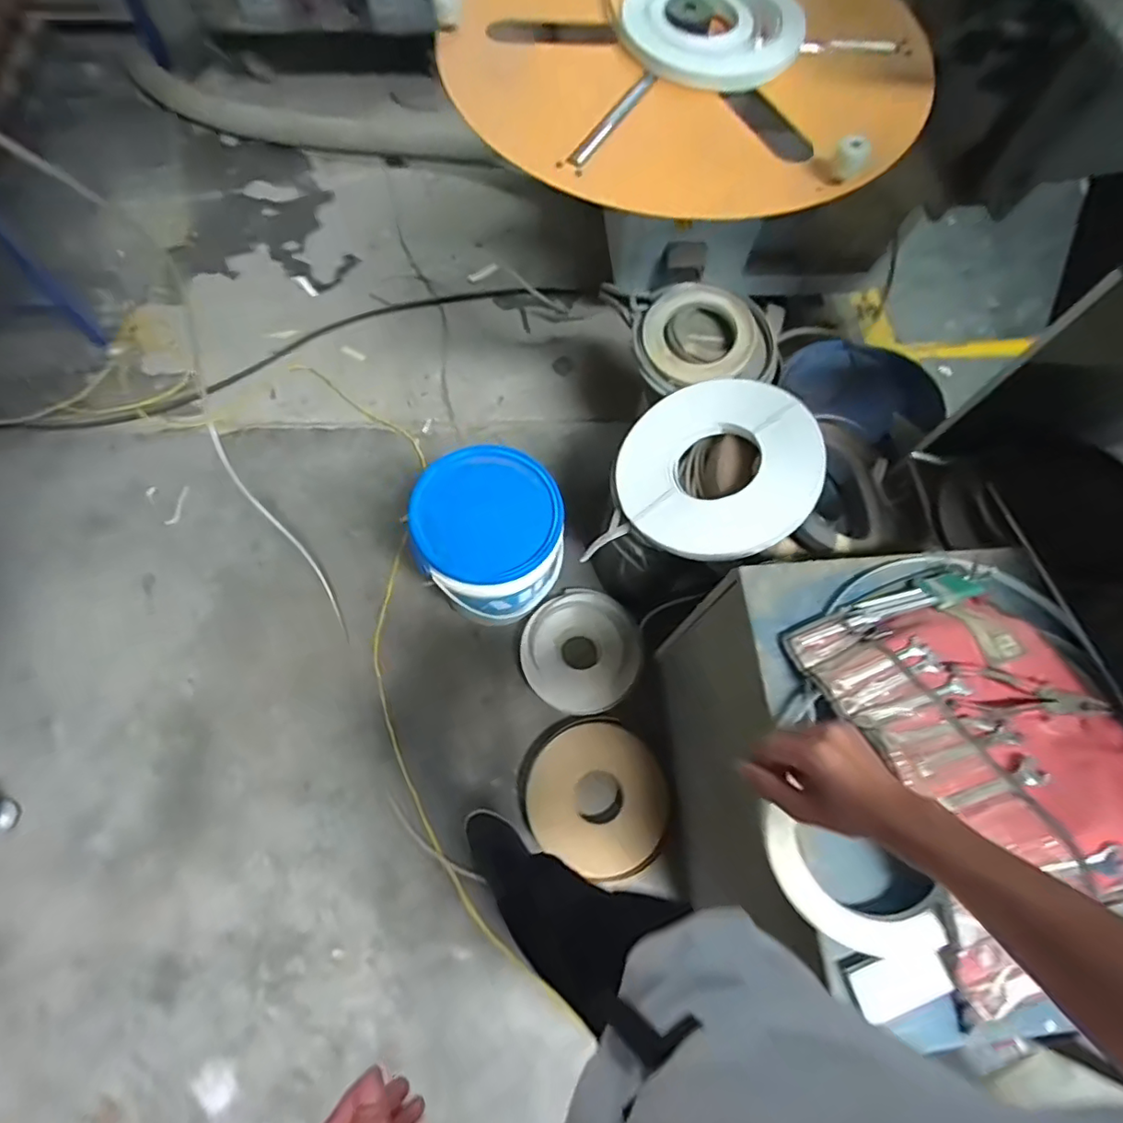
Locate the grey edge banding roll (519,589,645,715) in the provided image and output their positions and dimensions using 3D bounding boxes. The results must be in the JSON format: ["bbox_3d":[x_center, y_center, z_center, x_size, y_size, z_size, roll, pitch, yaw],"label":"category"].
[{"bbox_3d":[0.048,0.209,1.359,0.276,0.050,0.288,1,68,-3],"label":"grey edge banding roll"}]

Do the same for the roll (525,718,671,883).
[{"bbox_3d":[0.078,0.521,1.249,0.294,0.046,0.312,1,68,-3],"label":"roll"}]

